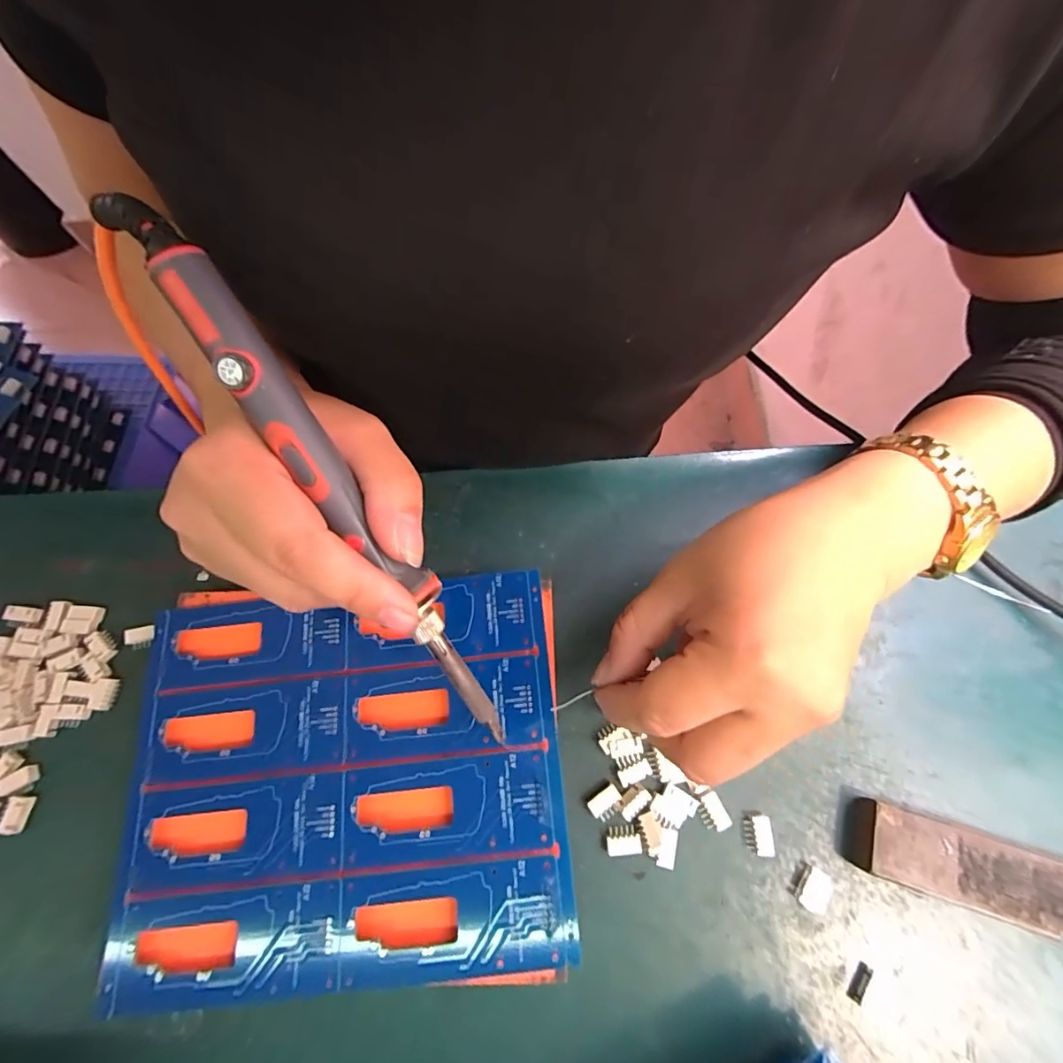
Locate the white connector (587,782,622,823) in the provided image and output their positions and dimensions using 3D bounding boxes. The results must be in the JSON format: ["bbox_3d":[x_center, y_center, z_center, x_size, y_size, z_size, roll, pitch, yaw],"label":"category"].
[{"bbox_3d":[0.034,0.125,0.230,0.015,0.004,0.011,-37,73,-11],"label":"white connector"}]

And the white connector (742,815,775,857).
[{"bbox_3d":[0.102,0.137,0.226,0.012,0.006,0.016,-4,70,0],"label":"white connector"}]

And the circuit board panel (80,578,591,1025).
[{"bbox_3d":[-0.082,0.104,0.221,0.183,0.004,0.157,-6,70,0],"label":"circuit board panel"}]

